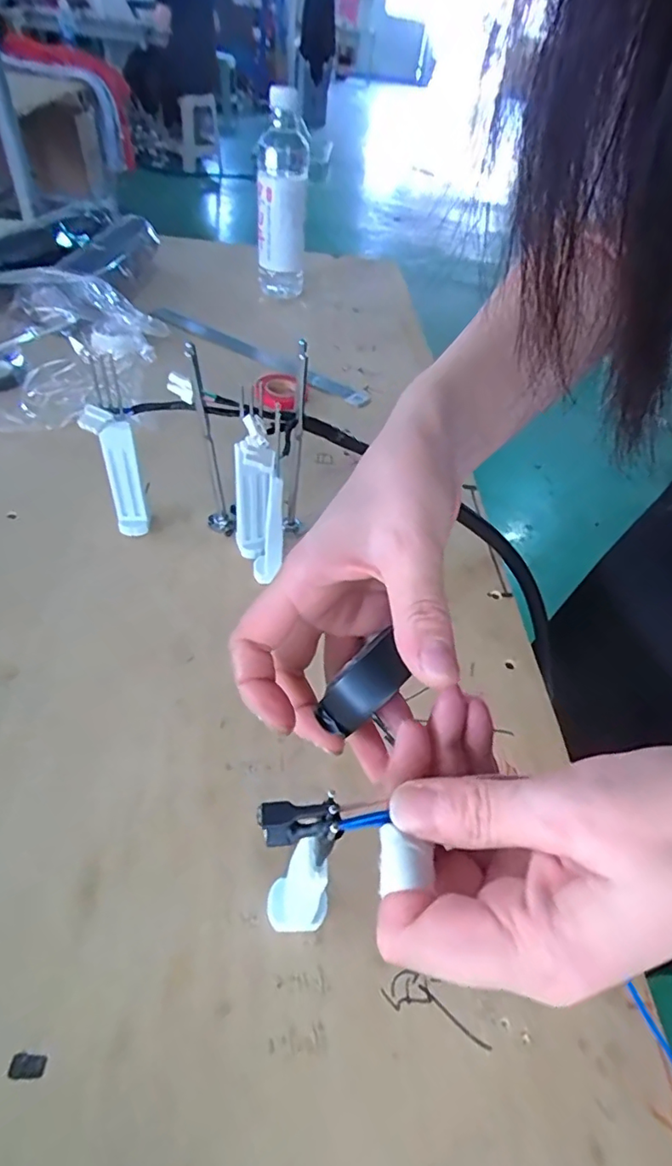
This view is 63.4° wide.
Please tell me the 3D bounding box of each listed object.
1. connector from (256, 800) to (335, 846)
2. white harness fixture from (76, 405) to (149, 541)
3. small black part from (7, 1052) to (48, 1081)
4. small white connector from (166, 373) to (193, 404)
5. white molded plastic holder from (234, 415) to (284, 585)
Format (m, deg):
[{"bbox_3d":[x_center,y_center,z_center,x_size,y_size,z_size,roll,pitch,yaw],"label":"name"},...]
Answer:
[{"bbox_3d":[-0.013,0.079,0.179,0.025,0.009,0.011,-1,48,-8],"label":"connector"},{"bbox_3d":[-0.160,-0.078,0.402,0.029,0.111,0.014,-13,51,-18],"label":"white harness fixture"},{"bbox_3d":[-0.128,0.201,0.226,0.014,0.004,0.008,7,48,-1],"label":"small black part"},{"bbox_3d":[-0.105,-0.131,0.367,0.021,0.017,0.007,39,53,24],"label":"small white connector"},{"bbox_3d":[-0.055,-0.052,0.386,0.023,0.116,0.051,-10,50,-15],"label":"white molded plastic holder"}]

